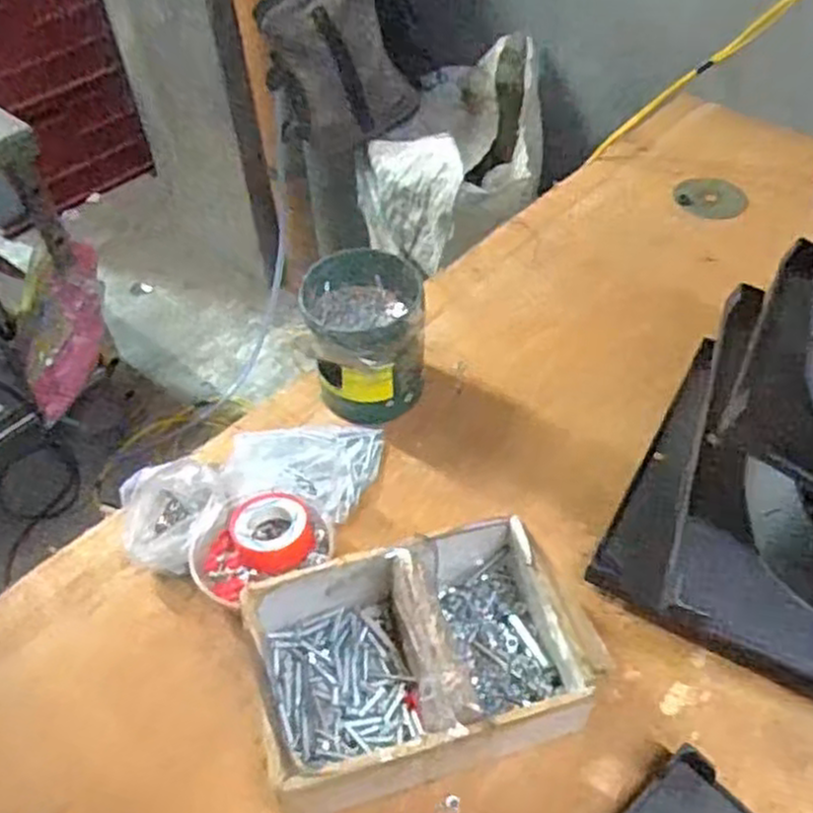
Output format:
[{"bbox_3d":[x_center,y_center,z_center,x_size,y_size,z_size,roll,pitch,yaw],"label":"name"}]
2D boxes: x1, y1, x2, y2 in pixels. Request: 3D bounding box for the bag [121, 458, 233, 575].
[{"bbox_3d":[-0.197,0.096,0.675,0.092,0.053,0.092,-26,51,-16],"label":"bag"}]

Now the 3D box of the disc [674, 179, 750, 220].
[{"bbox_3d":[0.387,-0.264,0.988,0.087,0.006,0.072,13,59,7],"label":"disc"}]

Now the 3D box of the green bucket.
[{"bbox_3d":[-0.036,-0.062,0.755,0.107,0.126,0.112,-9,48,-3],"label":"green bucket"}]

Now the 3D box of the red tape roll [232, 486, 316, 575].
[{"bbox_3d":[-0.113,0.104,0.653,0.063,0.022,0.071,-35,54,-23],"label":"red tape roll"}]

